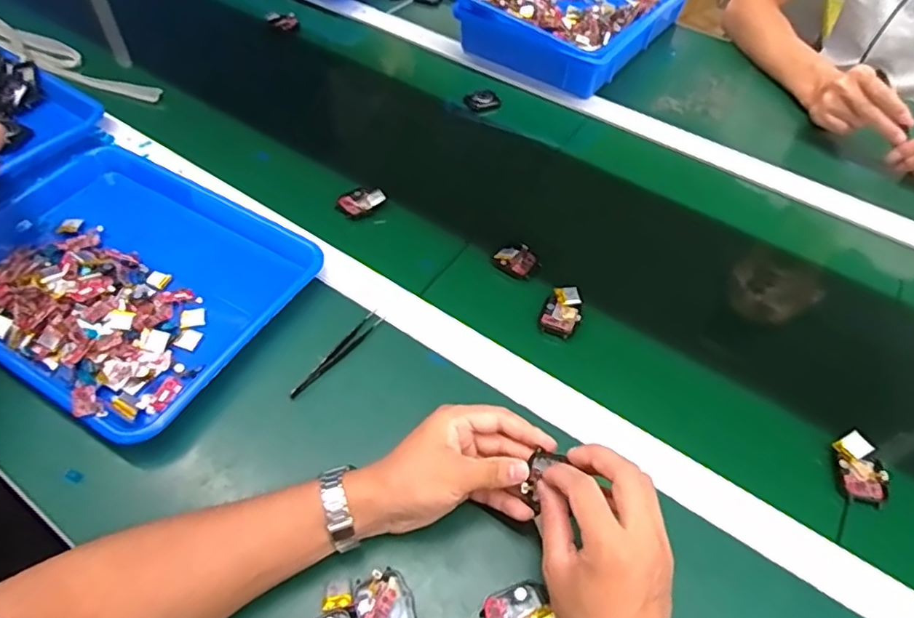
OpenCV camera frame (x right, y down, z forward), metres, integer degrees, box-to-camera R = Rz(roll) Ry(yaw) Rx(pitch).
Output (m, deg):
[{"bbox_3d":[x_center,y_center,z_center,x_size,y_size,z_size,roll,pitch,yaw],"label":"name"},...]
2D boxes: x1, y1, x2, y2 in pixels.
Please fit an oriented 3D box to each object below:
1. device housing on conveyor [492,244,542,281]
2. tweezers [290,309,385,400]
[{"bbox_3d":[0.064,-0.051,0.619,0.042,0.013,0.037,33,57,19],"label":"device housing on conveyor"},{"bbox_3d":[-0.110,0.040,0.538,0.015,0.009,0.113,33,57,19],"label":"tweezers"}]

